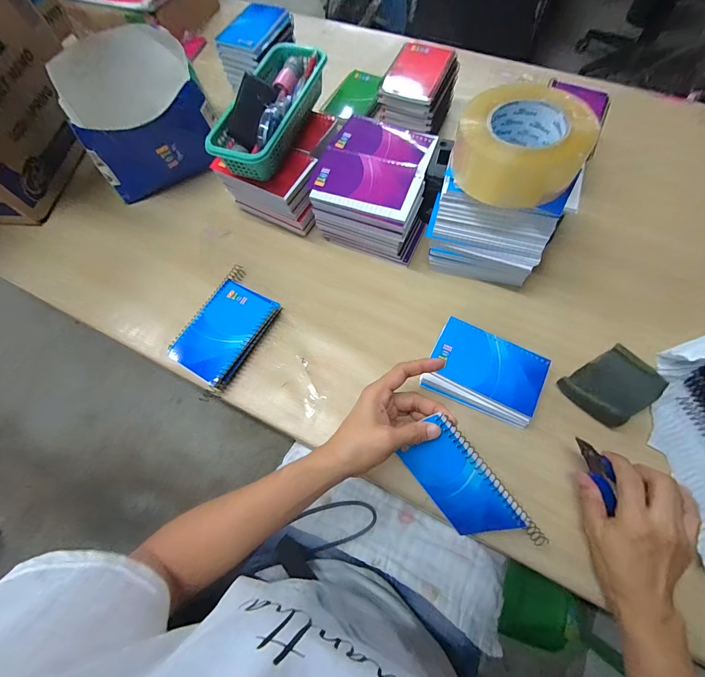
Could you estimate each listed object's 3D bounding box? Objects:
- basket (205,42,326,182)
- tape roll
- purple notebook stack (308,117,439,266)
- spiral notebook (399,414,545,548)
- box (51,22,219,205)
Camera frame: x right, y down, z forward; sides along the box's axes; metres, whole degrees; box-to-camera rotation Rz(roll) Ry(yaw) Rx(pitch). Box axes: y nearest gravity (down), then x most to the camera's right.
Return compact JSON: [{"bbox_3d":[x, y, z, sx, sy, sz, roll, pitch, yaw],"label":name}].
[{"bbox_3d":[-0.107,-0.316,0.451,0.091,0.058,0.228,15,70,10],"label":"basket"},{"bbox_3d":[0.176,-0.208,0.353,0.120,0.059,0.120,-1,68,3],"label":"tape roll"},{"bbox_3d":[0.036,-0.213,0.480,0.150,0.101,0.169,17,70,10],"label":"purple notebook stack"},{"bbox_3d":[0.108,0.147,0.328,0.137,0.082,0.006,51,42,4],"label":"spiral notebook"},{"bbox_3d":[-0.339,-0.360,0.542,0.197,0.135,0.227,-29,69,-8],"label":"box"}]

